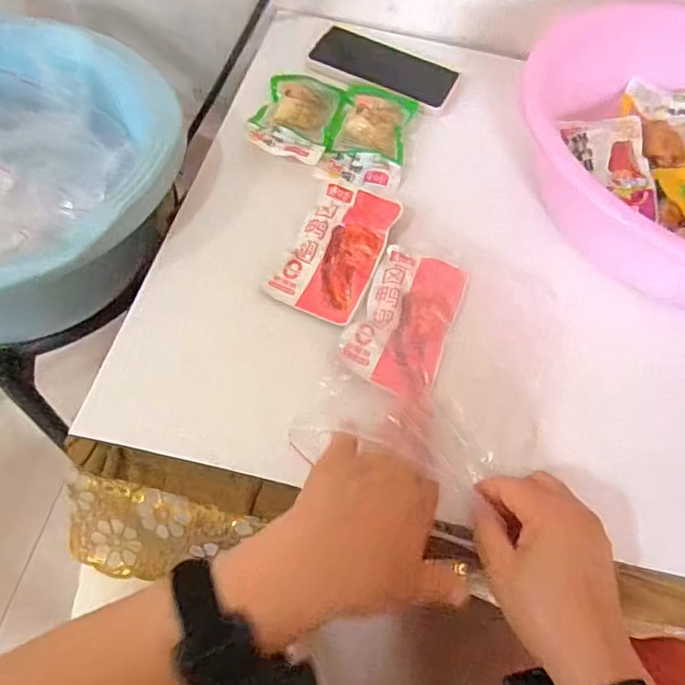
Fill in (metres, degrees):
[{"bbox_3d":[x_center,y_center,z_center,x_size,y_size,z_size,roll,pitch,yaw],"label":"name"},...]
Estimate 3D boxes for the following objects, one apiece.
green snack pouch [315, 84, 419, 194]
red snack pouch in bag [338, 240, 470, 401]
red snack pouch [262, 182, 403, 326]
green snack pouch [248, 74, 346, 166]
[{"bbox_3d":[0.028,-0.205,0.560,0.074,0.012,0.139,14,58,4],"label":"green snack pouch"},{"bbox_3d":[0.051,-0.021,0.457,0.072,0.011,0.134,21,59,9],"label":"red snack pouch in bag"},{"bbox_3d":[-0.005,-0.079,0.489,0.073,0.013,0.133,22,59,9],"label":"red snack pouch"},{"bbox_3d":[-0.044,-0.225,0.567,0.076,0.015,0.121,15,59,5],"label":"green snack pouch"}]

